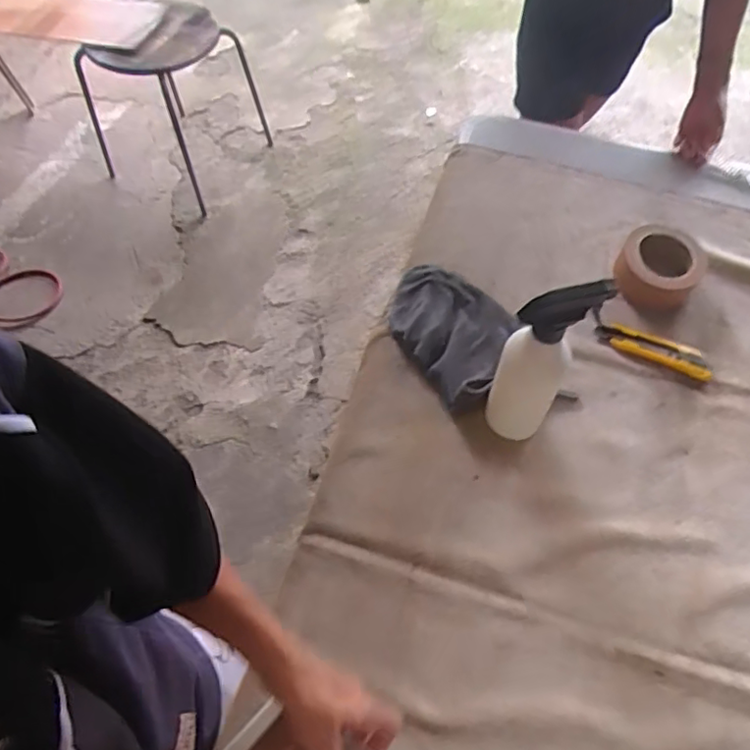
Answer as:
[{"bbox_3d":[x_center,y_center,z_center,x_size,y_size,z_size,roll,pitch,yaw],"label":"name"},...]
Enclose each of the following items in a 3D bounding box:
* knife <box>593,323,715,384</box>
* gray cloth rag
[{"bbox_3d":[0.358,-0.033,0.767,0.141,0.023,0.035,24,63,15],"label":"knife"},{"bbox_3d":[0.103,-0.065,0.783,0.147,0.035,0.225,-29,63,-15],"label":"gray cloth rag"}]

